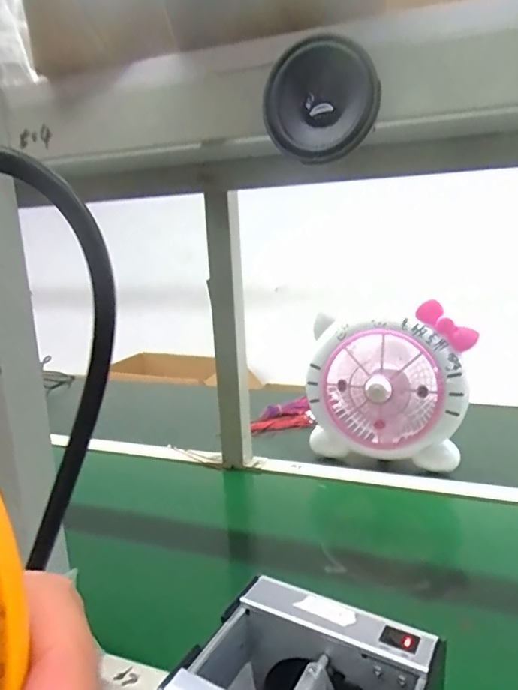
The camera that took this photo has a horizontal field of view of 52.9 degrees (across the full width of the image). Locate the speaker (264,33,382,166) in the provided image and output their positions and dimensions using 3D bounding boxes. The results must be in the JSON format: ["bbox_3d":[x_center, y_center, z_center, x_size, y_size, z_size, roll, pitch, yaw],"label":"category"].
[{"bbox_3d":[0.033,-0.132,0.283,0.061,0.057,0.021,-2,14,13],"label":"speaker"}]

